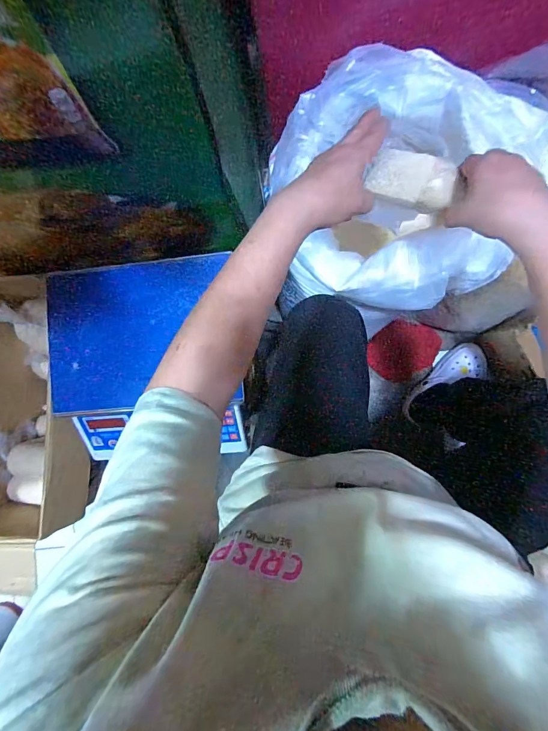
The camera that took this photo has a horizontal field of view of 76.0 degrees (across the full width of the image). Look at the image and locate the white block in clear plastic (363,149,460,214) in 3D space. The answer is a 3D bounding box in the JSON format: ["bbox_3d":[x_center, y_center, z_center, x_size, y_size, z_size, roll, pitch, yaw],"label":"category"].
[{"bbox_3d":[0.148,-0.200,0.375,0.088,0.018,0.051,19,92,6],"label":"white block in clear plastic"}]

